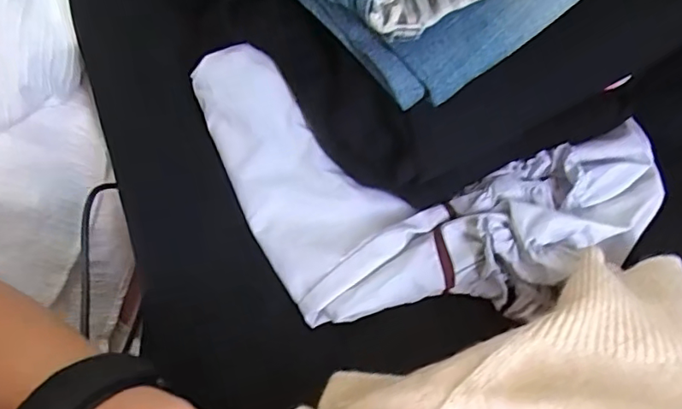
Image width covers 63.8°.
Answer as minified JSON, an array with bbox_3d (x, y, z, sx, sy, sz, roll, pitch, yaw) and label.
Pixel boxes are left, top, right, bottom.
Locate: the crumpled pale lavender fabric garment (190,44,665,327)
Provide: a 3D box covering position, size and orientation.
[{"bbox_3d":[0.029,-0.003,0.281,0.250,0.033,0.131,15,56,7],"label":"crumpled pale lavender fabric garment"}]

